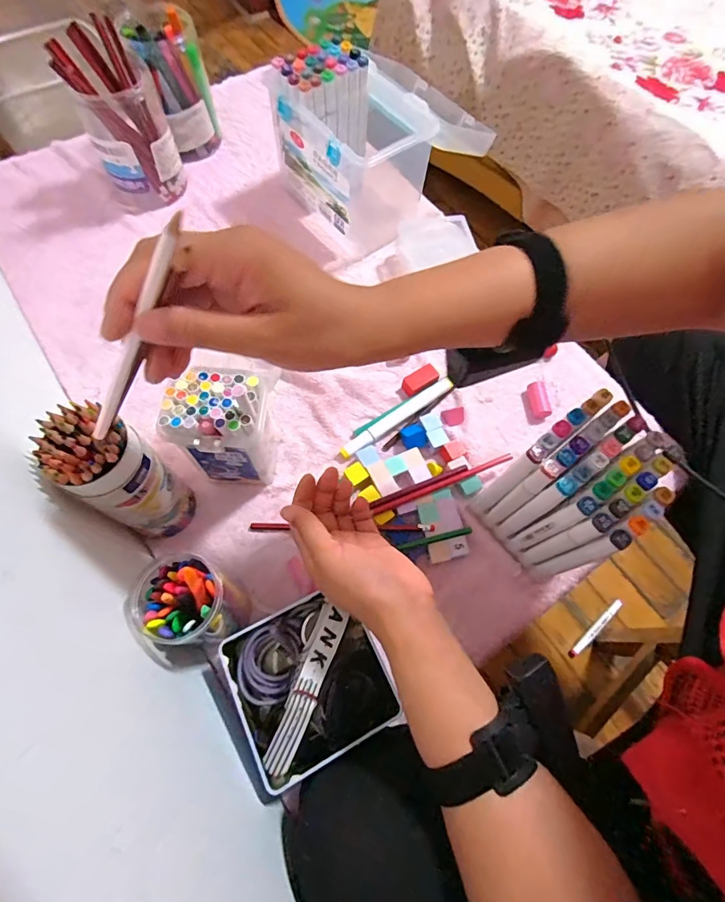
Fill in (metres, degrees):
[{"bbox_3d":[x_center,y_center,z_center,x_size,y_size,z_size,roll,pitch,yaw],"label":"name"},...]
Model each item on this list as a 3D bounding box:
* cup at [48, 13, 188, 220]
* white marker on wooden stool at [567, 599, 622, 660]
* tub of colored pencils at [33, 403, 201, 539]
[{"bbox_3d":[-0.300,-0.417,0.566,0.101,0.162,0.102,-20,71,-10],"label":"cup"},{"bbox_3d":[0.468,0.353,0.894,0.161,0.011,0.015,-38,75,-16],"label":"white marker on wooden stool"},{"bbox_3d":[-0.199,0.026,0.389,0.062,0.170,0.058,1,68,-3],"label":"tub of colored pencils"}]

